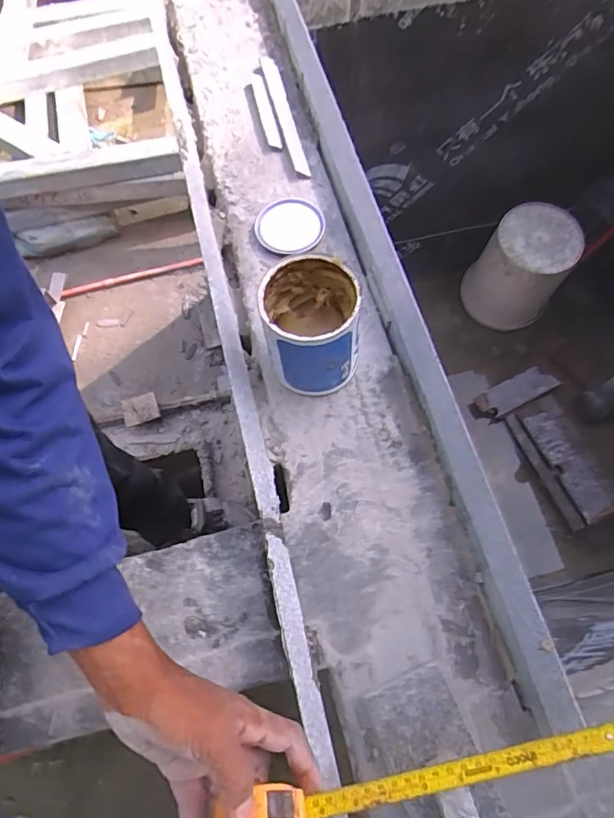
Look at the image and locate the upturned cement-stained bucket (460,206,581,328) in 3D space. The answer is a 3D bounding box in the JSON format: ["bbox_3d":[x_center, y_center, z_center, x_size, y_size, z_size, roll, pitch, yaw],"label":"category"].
[{"bbox_3d":[0.758,-0.498,1.775,0.294,0.331,0.315,0,68,1],"label":"upturned cement-stained bucket"}]

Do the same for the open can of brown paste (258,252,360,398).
[{"bbox_3d":[0.004,-0.083,0.526,0.092,0.117,0.102,-8,68,-3],"label":"open can of brown paste"}]

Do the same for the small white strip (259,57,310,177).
[{"bbox_3d":[-0.034,-0.441,0.739,0.022,0.013,0.250,-14,68,-5],"label":"small white strip"}]

